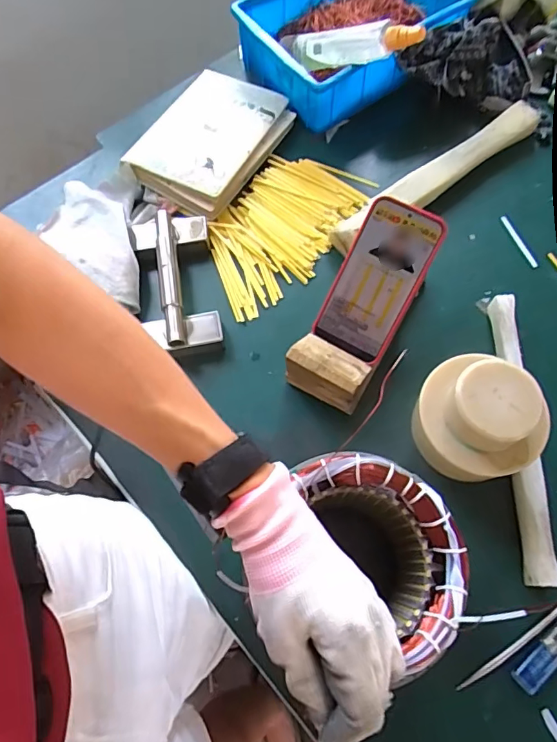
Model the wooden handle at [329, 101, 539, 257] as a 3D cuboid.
[{"bbox_3d":[0.205,-0.250,0.635,0.336,0.029,0.043,-34,70,-11],"label":"wooden handle"}]

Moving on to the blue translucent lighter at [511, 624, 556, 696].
[{"bbox_3d":[0.244,0.247,0.439,0.085,0.007,0.022,-40,71,-13],"label":"blue translucent lighter"}]

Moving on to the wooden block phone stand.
[{"bbox_3d":[0.056,-0.001,0.523,0.086,0.059,0.055,29,72,14],"label":"wooden block phone stand"}]

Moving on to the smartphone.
[{"bbox_3d":[0.103,-0.094,0.522,0.083,0.011,0.158,29,105,13],"label":"smartphone"}]

